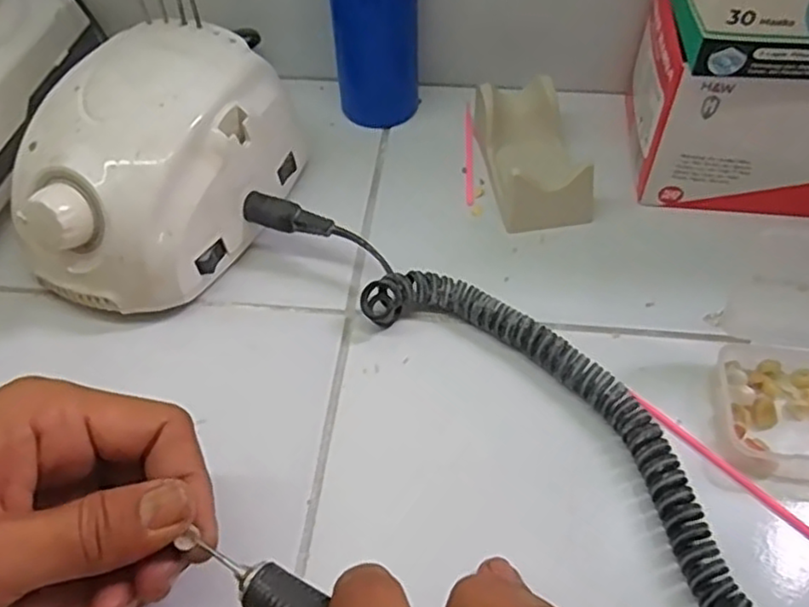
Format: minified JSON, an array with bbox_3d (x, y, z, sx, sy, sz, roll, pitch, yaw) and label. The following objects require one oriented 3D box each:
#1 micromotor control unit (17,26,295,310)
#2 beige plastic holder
[{"bbox_3d":[-0.126,-0.065,0.345,0.098,0.086,0.137,15,54,15],"label":"micromotor control unit"},{"bbox_3d":[0.074,-0.087,0.389,0.053,0.031,0.093,-10,51,-4],"label":"beige plastic holder"}]

